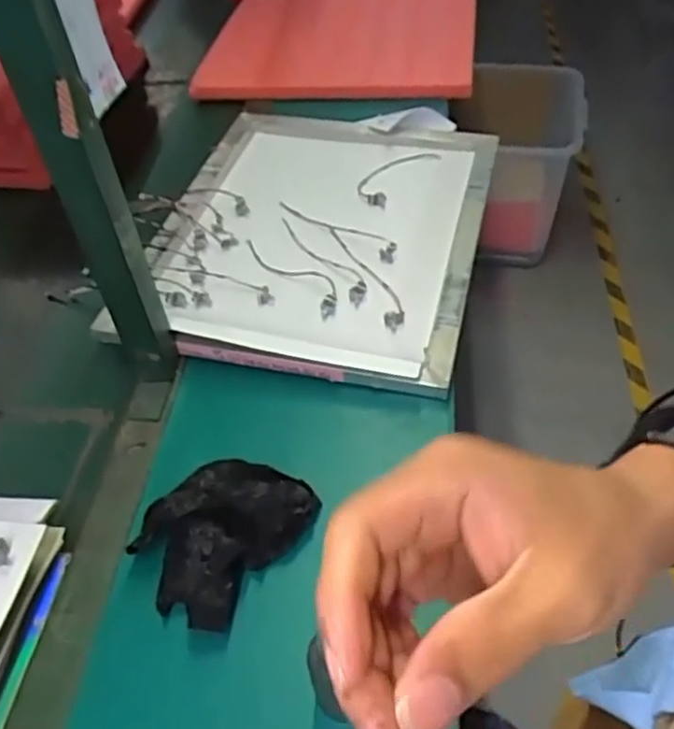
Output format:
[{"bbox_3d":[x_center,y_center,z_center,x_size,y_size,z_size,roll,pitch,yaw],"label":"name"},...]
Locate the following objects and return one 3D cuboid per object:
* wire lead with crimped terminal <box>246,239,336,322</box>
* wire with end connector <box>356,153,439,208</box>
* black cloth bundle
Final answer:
[{"bbox_3d":[-0.056,-0.121,0.896,0.050,0.020,0.196,-32,51,-23],"label":"wire lead with crimped terminal"},{"bbox_3d":[0.085,-0.280,1.038,0.063,0.018,0.160,25,53,27],"label":"wire with end connector"},{"bbox_3d":[-0.114,0.152,0.645,0.138,0.072,0.156,25,53,27],"label":"black cloth bundle"}]

